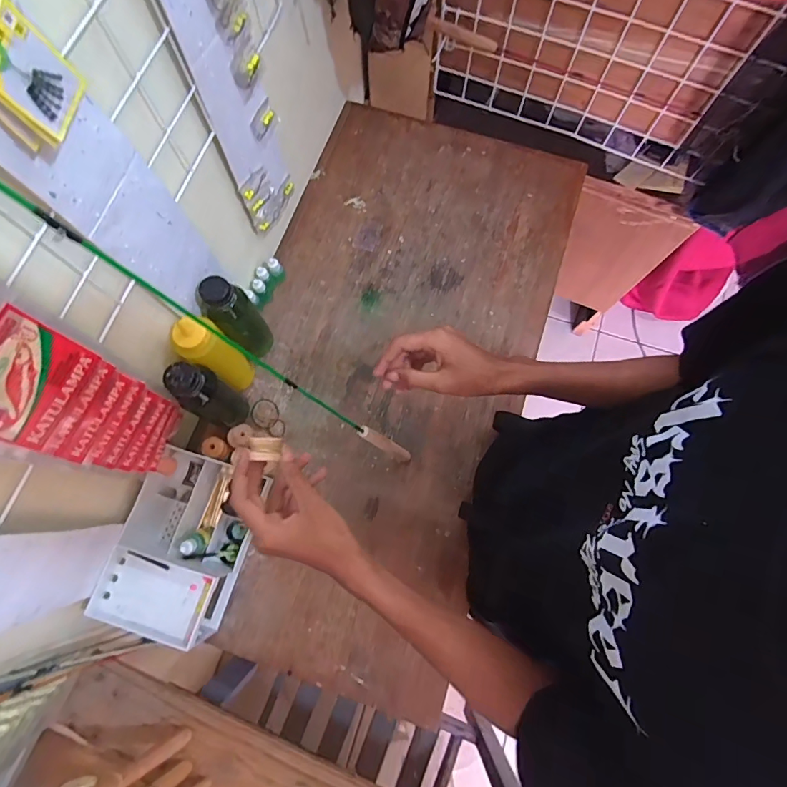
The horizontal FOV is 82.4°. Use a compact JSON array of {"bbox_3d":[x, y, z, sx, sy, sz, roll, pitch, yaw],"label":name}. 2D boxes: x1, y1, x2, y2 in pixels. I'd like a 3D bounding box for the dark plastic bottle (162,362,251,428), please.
[{"bbox_3d":[-0.261,0.004,0.635,0.059,0.170,0.060,0,74,0],"label":"dark plastic bottle"}]

